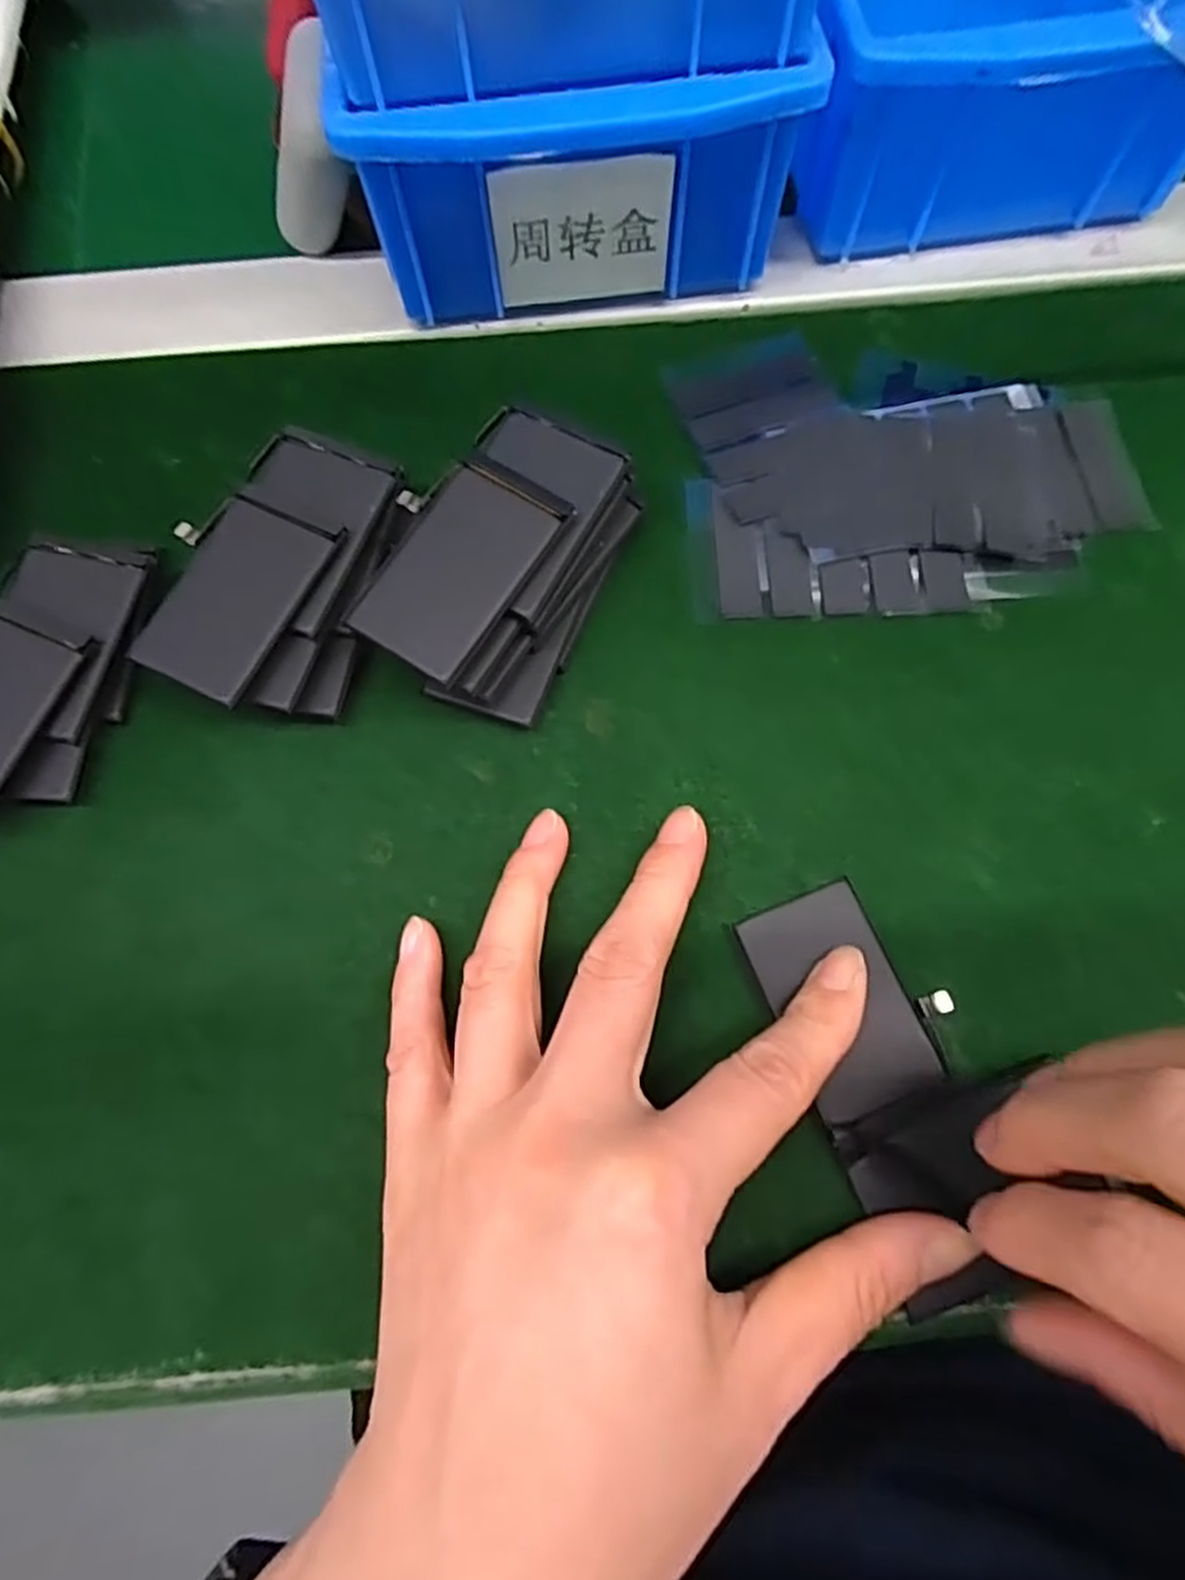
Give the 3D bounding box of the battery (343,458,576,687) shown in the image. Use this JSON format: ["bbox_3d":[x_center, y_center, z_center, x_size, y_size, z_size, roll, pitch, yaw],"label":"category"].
[{"bbox_3d":[-0.036,-0.058,0.200,0.036,0.004,0.057,31,80,7],"label":"battery"}]

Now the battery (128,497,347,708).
[{"bbox_3d":[-0.098,-0.053,0.210,0.039,0.004,0.054,25,77,7],"label":"battery"}]

